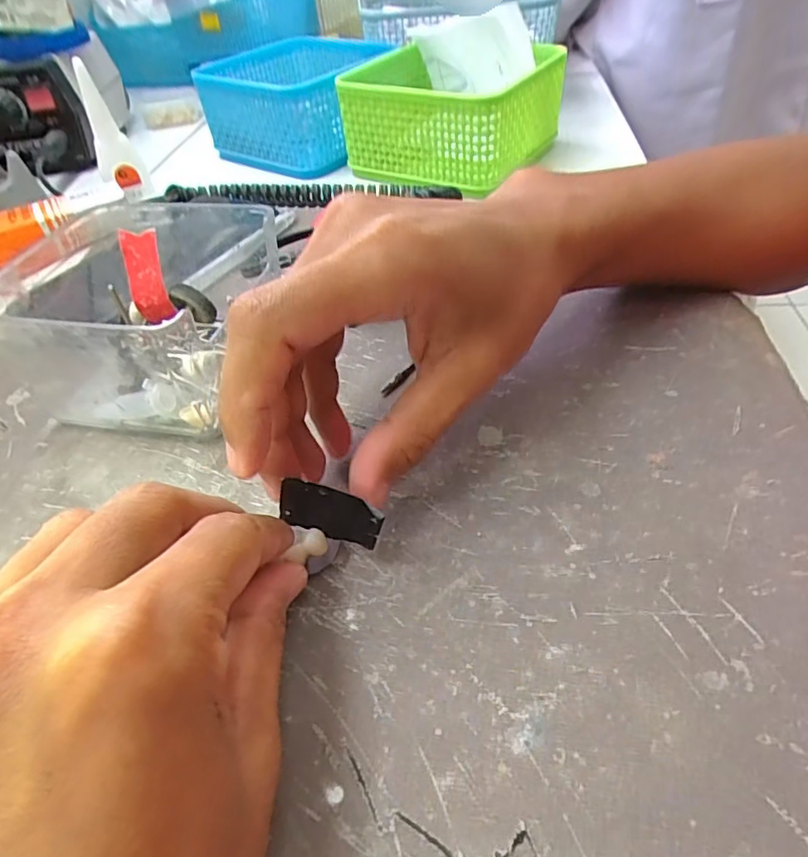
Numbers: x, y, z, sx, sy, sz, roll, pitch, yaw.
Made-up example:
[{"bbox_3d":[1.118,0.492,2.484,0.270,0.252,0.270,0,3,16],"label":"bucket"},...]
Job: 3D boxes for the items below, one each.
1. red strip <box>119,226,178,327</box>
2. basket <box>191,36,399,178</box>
[{"bbox_3d":[-0.122,-0.072,0.266,0.020,0.042,0.004,-6,16,16],"label":"red strip"},{"bbox_3d":[-0.087,-0.275,0.471,0.130,0.057,0.138,17,49,22],"label":"basket"}]

